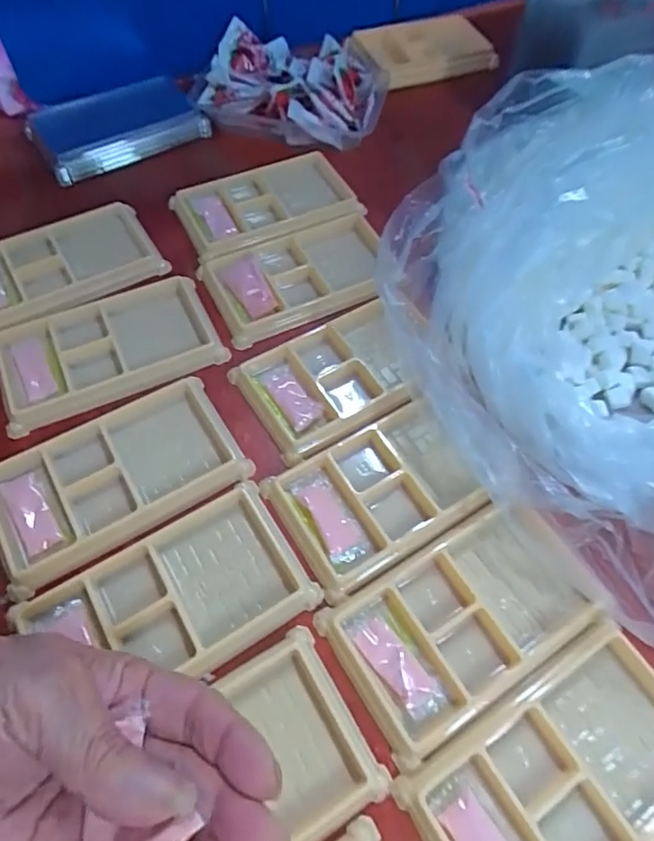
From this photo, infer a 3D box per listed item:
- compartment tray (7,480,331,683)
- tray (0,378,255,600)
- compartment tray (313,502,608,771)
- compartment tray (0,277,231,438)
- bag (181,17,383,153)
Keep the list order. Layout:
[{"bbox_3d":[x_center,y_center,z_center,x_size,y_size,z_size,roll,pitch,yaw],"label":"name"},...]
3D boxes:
[{"bbox_3d":[-0.078,0.092,0.277,0.129,0.012,0.076,-27,64,-16],"label":"compartment tray"},{"bbox_3d":[-0.119,0.032,0.310,0.133,0.011,0.077,-28,65,-17],"label":"tray"},{"bbox_3d":[0.070,0.100,0.279,0.130,0.016,0.076,-27,64,-16],"label":"compartment tray"},{"bbox_3d":[-0.141,-0.048,0.354,0.136,0.011,0.076,-24,63,-15],"label":"compartment tray"},{"bbox_3d":[-0.040,-0.301,0.485,0.175,0.038,0.109,11,60,5],"label":"bag"}]

